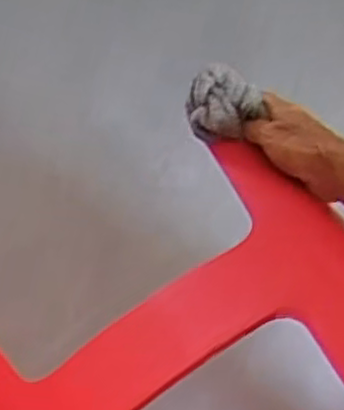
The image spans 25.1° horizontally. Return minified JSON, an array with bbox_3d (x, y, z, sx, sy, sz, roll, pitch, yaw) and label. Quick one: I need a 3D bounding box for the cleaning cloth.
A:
[{"bbox_3d":[0.041,-0.089,0.652,0.055,0.050,0.035,-9,52,-4],"label":"cleaning cloth"}]

